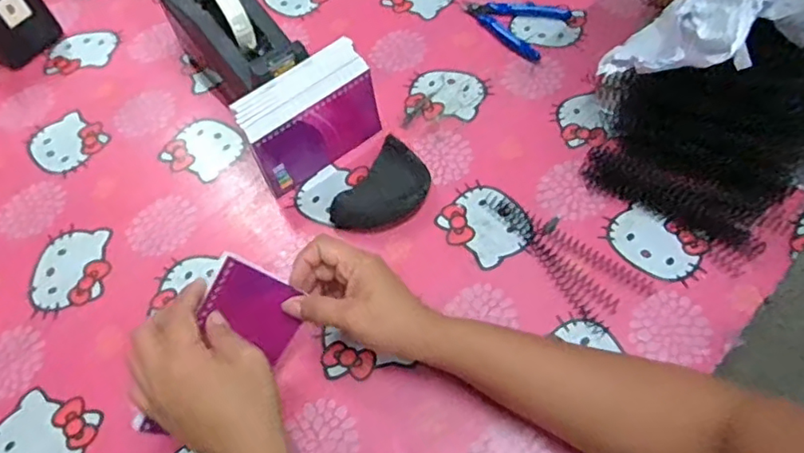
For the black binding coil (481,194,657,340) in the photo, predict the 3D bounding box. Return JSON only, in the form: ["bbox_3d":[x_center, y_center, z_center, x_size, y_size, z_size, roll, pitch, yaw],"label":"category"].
[{"bbox_3d":[0.133,0.024,0.509,0.059,0.011,0.157,-41,65,-18],"label":"black binding coil"}]

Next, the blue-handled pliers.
[{"bbox_3d":[0.144,-0.243,0.669,0.093,0.010,0.114,-34,63,-16],"label":"blue-handled pliers"}]

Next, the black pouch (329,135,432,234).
[{"bbox_3d":[-0.017,-0.031,0.547,0.065,0.019,0.101,33,67,21],"label":"black pouch"}]

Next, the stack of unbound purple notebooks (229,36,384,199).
[{"bbox_3d":[-0.088,-0.104,0.559,0.143,0.085,0.071,-39,64,-18],"label":"stack of unbound purple notebooks"}]

